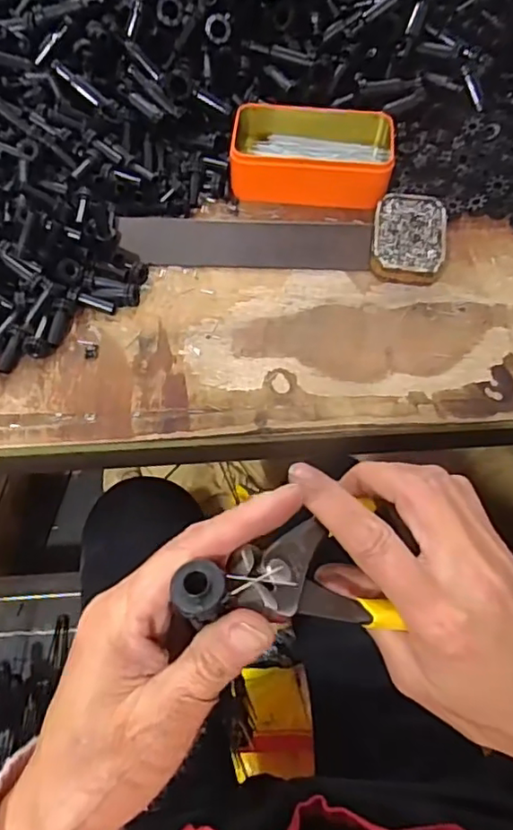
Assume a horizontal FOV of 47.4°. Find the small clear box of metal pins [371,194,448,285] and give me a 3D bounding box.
[{"bbox_3d":[0.133,-0.154,0.511,0.060,0.020,0.090,7,63,2],"label":"small clear box of metal pins"}]

